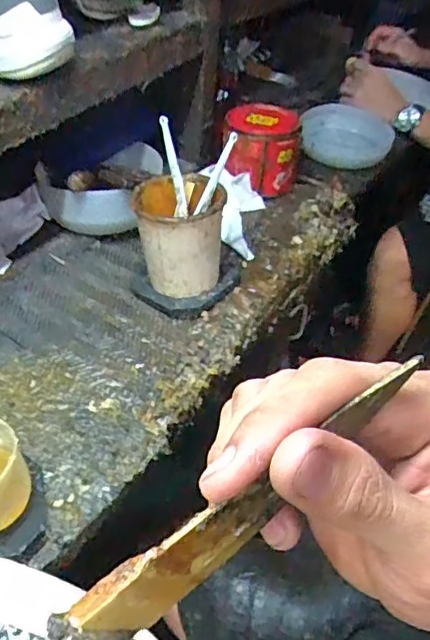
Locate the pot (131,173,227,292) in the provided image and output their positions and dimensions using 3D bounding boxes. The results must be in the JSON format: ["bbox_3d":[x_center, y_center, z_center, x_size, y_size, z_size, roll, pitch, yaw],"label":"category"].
[{"bbox_3d":[-0.039,-0.089,0.592,0.088,0.108,0.089,4,45,-4],"label":"pot"}]

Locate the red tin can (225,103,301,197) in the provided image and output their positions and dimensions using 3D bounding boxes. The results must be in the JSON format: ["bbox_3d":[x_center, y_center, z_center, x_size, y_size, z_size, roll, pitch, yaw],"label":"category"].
[{"bbox_3d":[0.061,-0.226,0.779,0.102,0.099,0.101,2,45,-5],"label":"red tin can"}]

